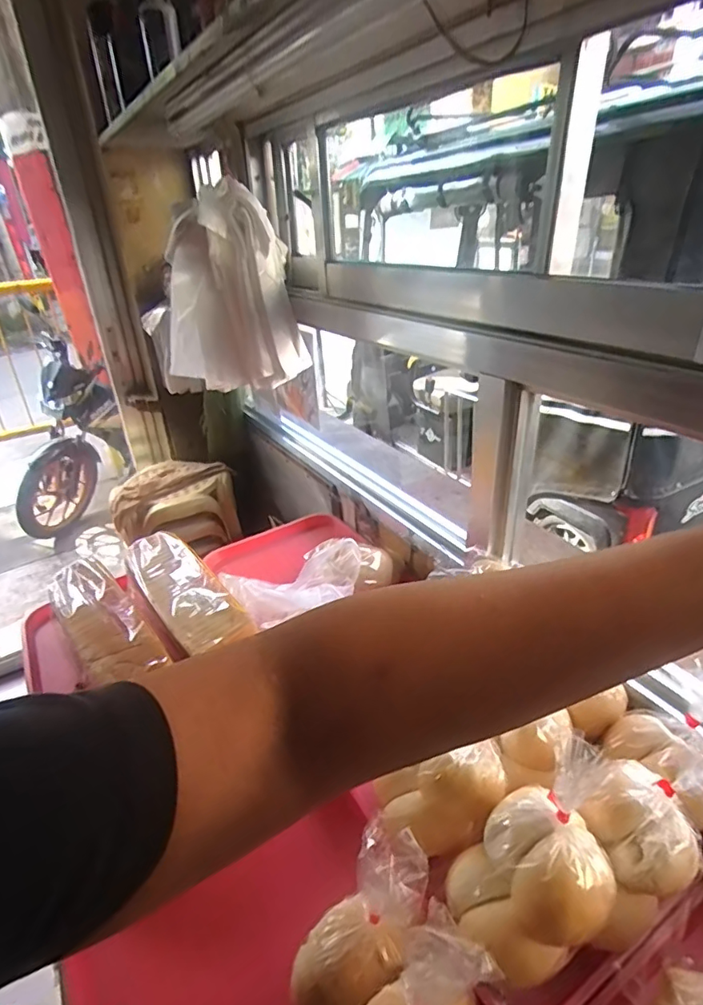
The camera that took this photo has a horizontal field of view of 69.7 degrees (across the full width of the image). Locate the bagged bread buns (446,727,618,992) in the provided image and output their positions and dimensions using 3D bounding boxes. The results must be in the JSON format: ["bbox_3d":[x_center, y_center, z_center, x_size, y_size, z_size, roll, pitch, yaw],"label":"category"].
[{"bbox_3d":[0.150,0.296,0.417,0.141,0.130,0.102,-12,30,-15],"label":"bagged bread buns"}]

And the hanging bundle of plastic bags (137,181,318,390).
[{"bbox_3d":[-0.233,-0.401,0.994,0.260,0.330,0.182,-4,29,-2],"label":"hanging bundle of plastic bags"}]

